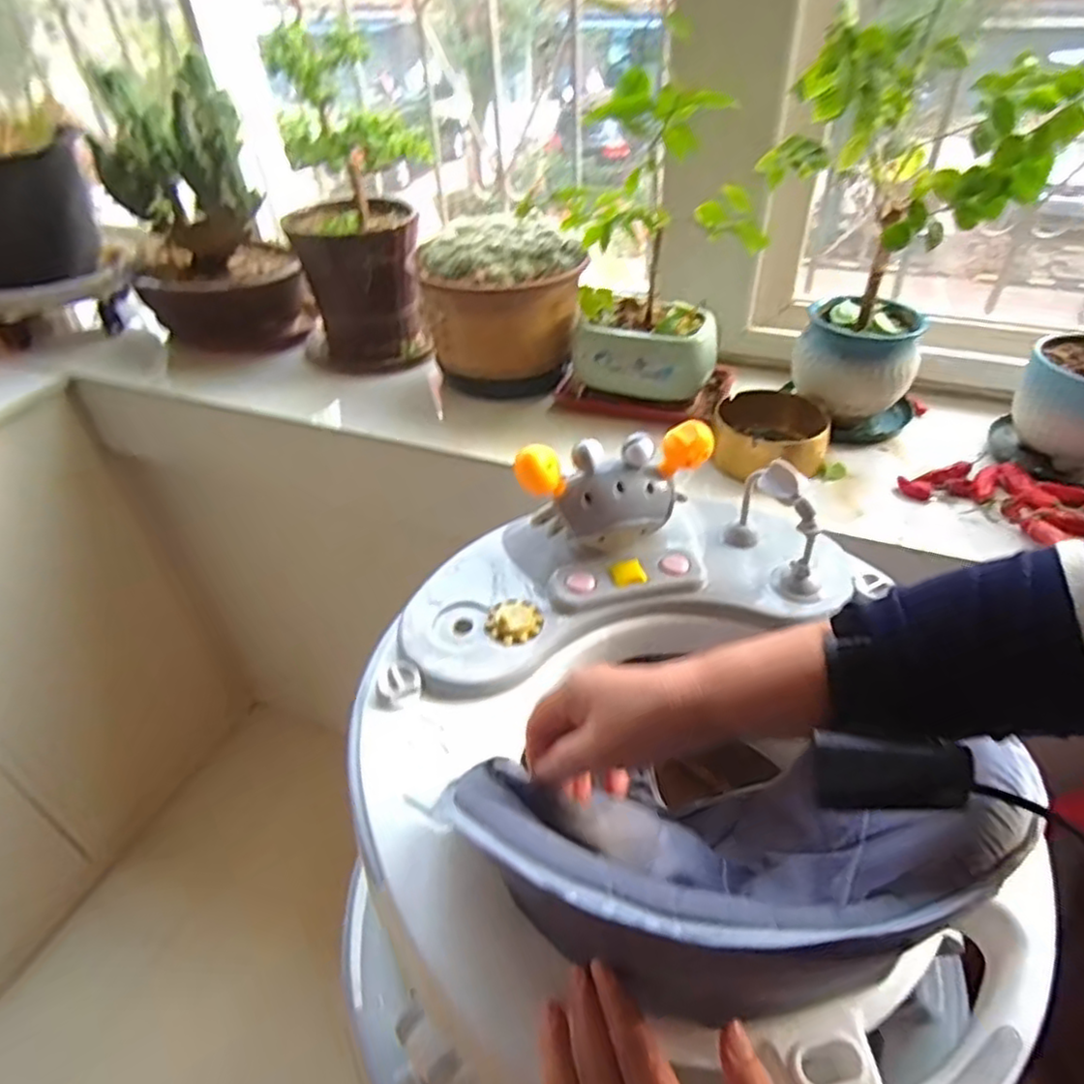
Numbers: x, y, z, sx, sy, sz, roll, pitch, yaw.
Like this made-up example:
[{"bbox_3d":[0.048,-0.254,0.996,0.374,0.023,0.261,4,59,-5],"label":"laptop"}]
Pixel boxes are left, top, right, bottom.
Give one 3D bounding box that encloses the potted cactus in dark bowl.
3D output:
[{"bbox_3d":[-0.544,-0.500,1.108,0.222,0.404,0.232,-27,49,-31],"label":"potted cactus in dark bowl"}]

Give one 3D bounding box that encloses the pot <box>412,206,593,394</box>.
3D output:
[{"bbox_3d":[-0.061,-0.333,0.989,0.222,0.201,0.173,-3,41,-9],"label":"pot"}]

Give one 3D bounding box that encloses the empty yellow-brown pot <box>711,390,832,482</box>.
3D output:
[{"bbox_3d":[0.282,-0.131,0.860,0.140,0.055,0.136,15,42,13],"label":"empty yellow-brown pot"}]

